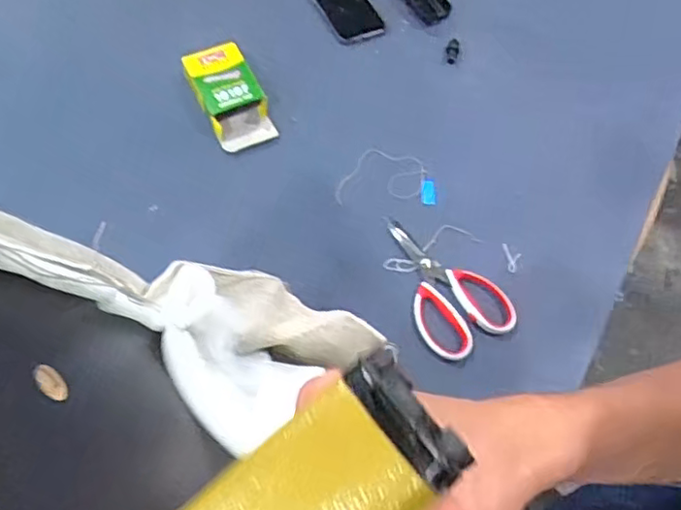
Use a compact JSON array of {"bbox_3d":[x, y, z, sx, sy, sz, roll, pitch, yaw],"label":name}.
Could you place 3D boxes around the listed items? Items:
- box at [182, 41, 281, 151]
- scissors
[{"bbox_3d":[-0.148,-0.215,0.853,0.081,0.041,0.156,-22,64,-16],"label":"box"},{"bbox_3d":[0.111,0.027,0.735,0.107,0.016,0.184,-25,65,-18],"label":"scissors"}]

